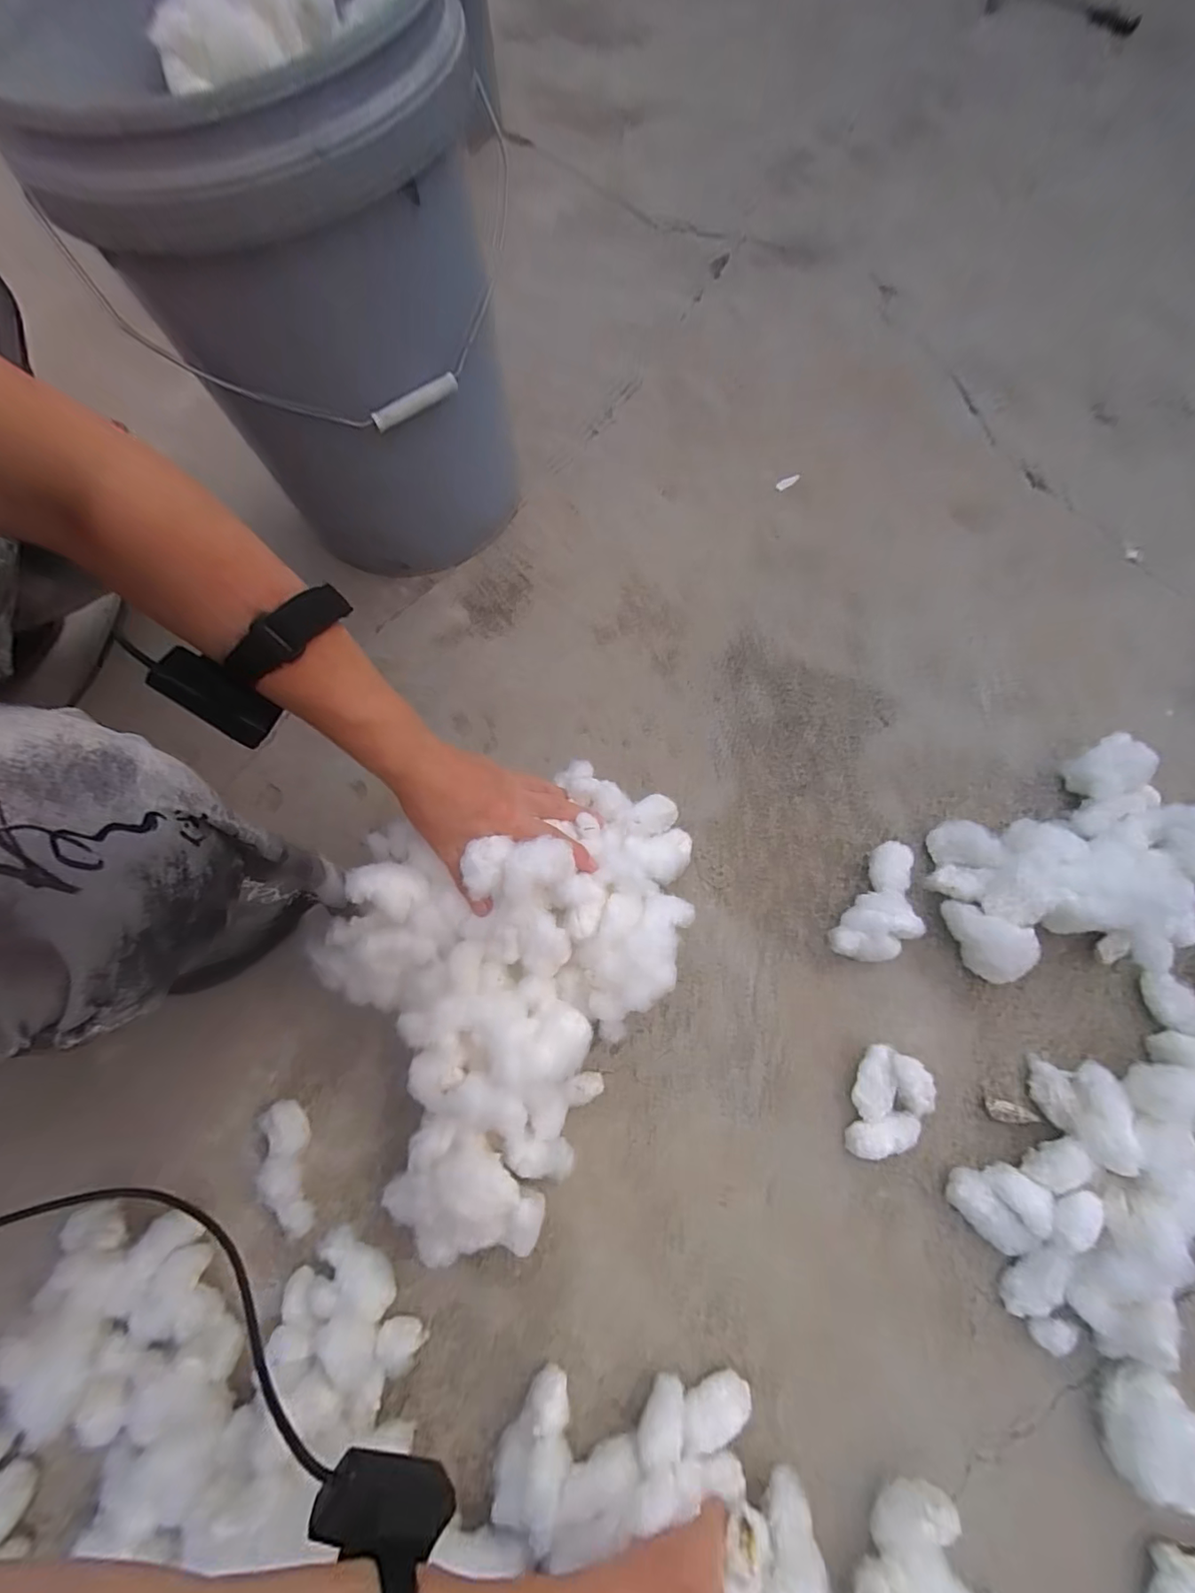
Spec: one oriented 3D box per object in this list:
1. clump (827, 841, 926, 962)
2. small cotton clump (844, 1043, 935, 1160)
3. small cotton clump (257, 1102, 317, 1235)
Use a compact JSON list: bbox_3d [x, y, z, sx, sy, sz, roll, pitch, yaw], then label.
[{"bbox_3d":[0.245,0.094,0.463,0.055,0.042,0.112,33,75,13],"label":"clump"},{"bbox_3d":[0.222,0.238,0.416,0.053,0.026,0.079,25,74,11],"label":"small cotton clump"},{"bbox_3d":[-0.252,0.300,0.437,0.040,0.018,0.094,-13,71,-2],"label":"small cotton clump"}]

